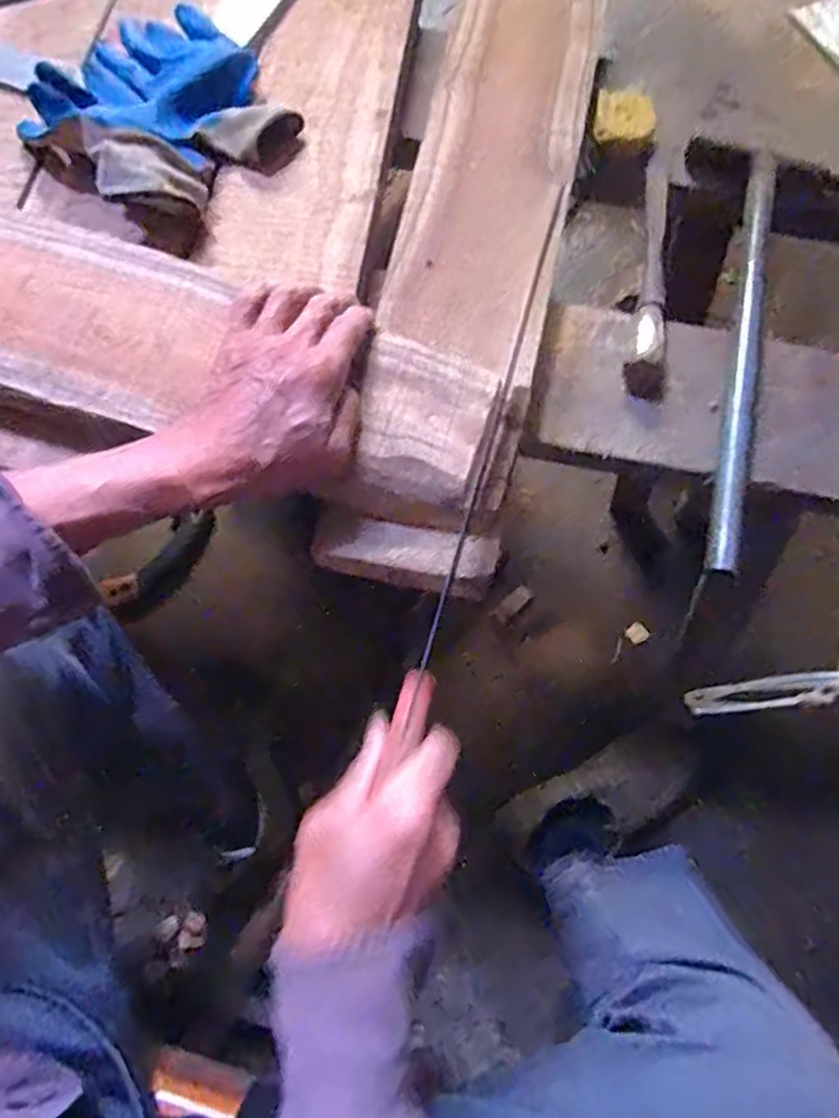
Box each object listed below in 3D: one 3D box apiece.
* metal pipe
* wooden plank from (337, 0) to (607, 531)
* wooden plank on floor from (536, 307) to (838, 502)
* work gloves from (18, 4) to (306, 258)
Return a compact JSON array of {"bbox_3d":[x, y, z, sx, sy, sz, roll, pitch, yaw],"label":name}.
[{"bbox_3d":[0.251,-0.165,0.520,0.022,0.022,0.390,14,71,5],"label":"metal pipe"},{"bbox_3d":[0.062,-0.310,0.532,0.122,0.041,0.605,11,67,2],"label":"wooden plank"},{"bbox_3d":[0.293,-0.103,0.509,0.396,0.027,0.137,15,71,6],"label":"wooden plank on floor"},{"bbox_3d":[-0.211,-0.360,0.541,0.198,0.040,0.175,43,76,14],"label":"work gloves"}]

